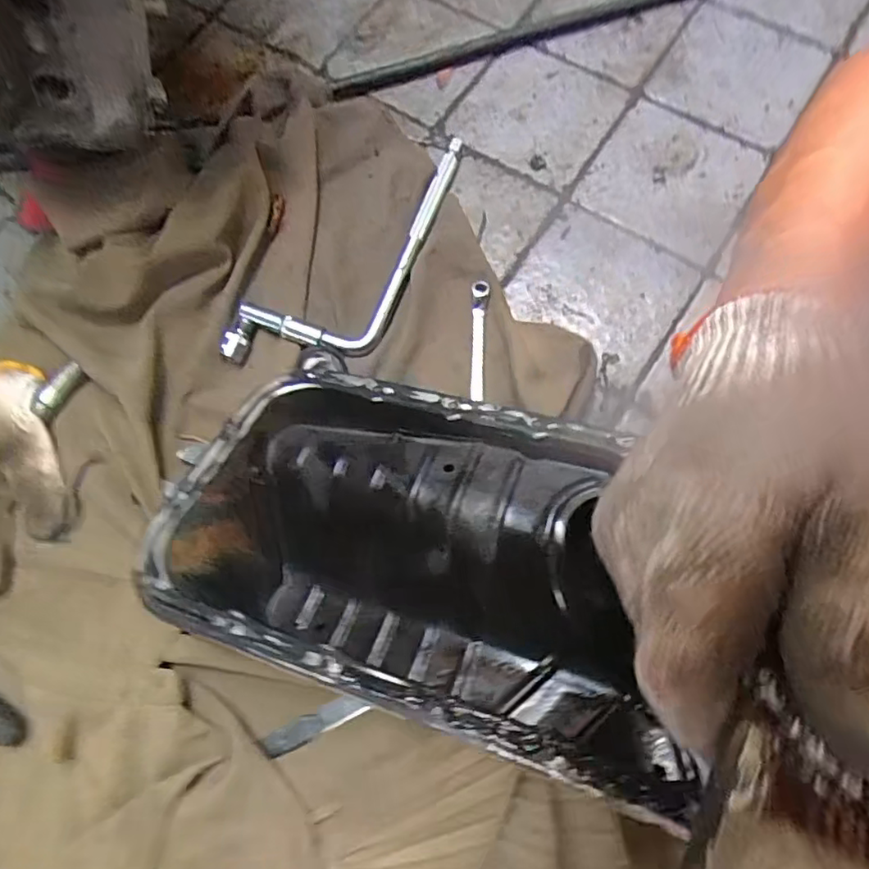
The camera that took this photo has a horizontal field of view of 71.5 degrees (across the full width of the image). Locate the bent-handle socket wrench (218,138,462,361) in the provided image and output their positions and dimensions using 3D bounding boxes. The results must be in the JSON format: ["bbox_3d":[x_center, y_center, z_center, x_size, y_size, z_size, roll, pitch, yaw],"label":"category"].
[{"bbox_3d":[-0.059,-0.158,0.565,0.103,0.024,0.301,41,78,14],"label":"bent-handle socket wrench"}]

